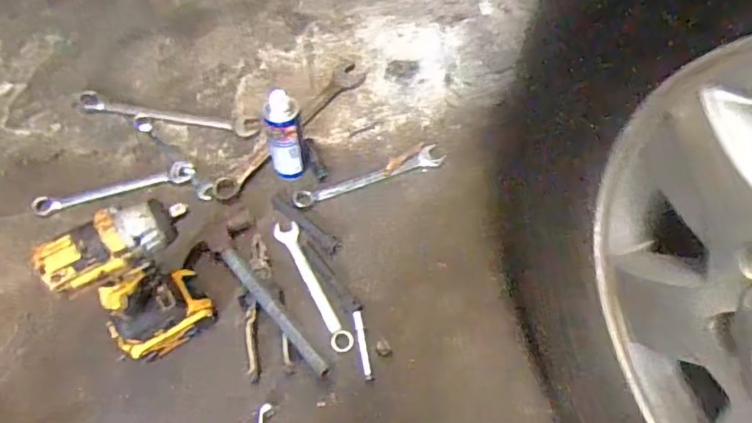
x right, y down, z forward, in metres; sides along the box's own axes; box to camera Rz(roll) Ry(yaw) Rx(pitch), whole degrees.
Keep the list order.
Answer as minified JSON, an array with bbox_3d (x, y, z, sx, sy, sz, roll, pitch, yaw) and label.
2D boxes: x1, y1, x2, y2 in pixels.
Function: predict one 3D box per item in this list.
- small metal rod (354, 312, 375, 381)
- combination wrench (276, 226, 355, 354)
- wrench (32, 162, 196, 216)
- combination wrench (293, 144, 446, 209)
[{"bbox_3d":[-0.016,0.169,0.689,0.011,0.006,0.091,-8,57,-7],"label":"small metal rod"},{"bbox_3d":[-0.087,0.098,0.745,0.032,0.008,0.216,-23,60,-16],"label":"combination wrench"},{"bbox_3d":[-0.389,-0.037,0.815,0.221,0.021,0.039,-17,59,-12],"label":"wrench"},{"bbox_3d":[-0.009,-0.052,0.841,0.242,0.009,0.038,-20,59,-14],"label":"combination wrench"}]

